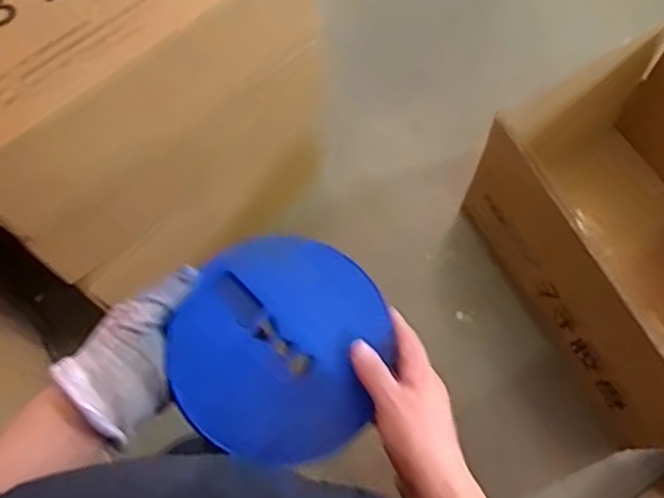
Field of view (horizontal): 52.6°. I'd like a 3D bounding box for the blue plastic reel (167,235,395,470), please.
[{"bbox_3d":[-0.038,0.078,0.524,0.167,0.014,0.167,1,84,-8],"label":"blue plastic reel"}]

